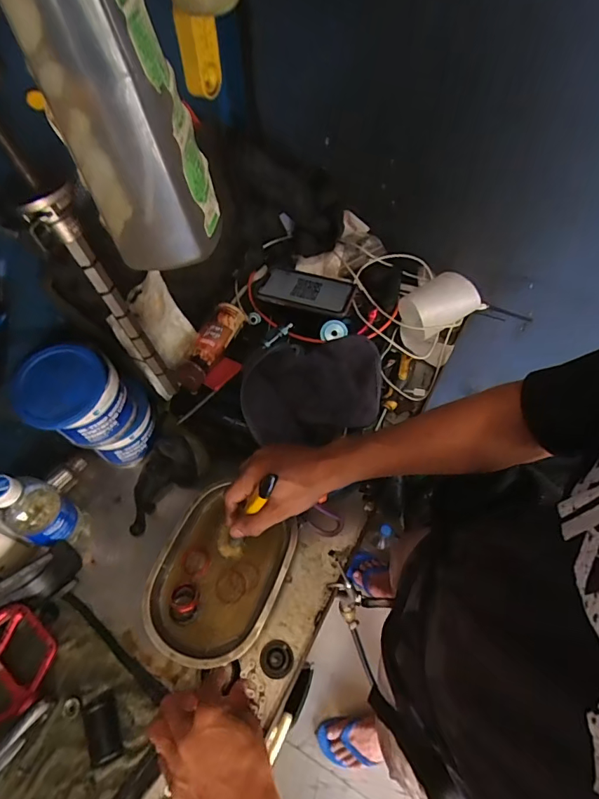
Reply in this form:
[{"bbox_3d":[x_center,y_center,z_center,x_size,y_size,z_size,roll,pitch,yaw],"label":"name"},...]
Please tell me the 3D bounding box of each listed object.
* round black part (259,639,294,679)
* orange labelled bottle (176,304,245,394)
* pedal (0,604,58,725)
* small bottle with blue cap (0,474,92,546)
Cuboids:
[{"bbox_3d":[-0.027,0.299,0.498,0.037,0.008,0.037,0,59,1],"label":"round black part"},{"bbox_3d":[-0.132,-0.083,0.639,0.045,0.042,0.140,23,62,14],"label":"orange labelled bottle"},{"bbox_3d":[-0.334,0.302,0.482,0.110,0.018,0.112,32,64,18],"label":"pedal"},{"bbox_3d":[-0.319,0.132,0.517,0.073,0.167,0.060,22,62,13],"label":"small bottle with blue cap"}]

